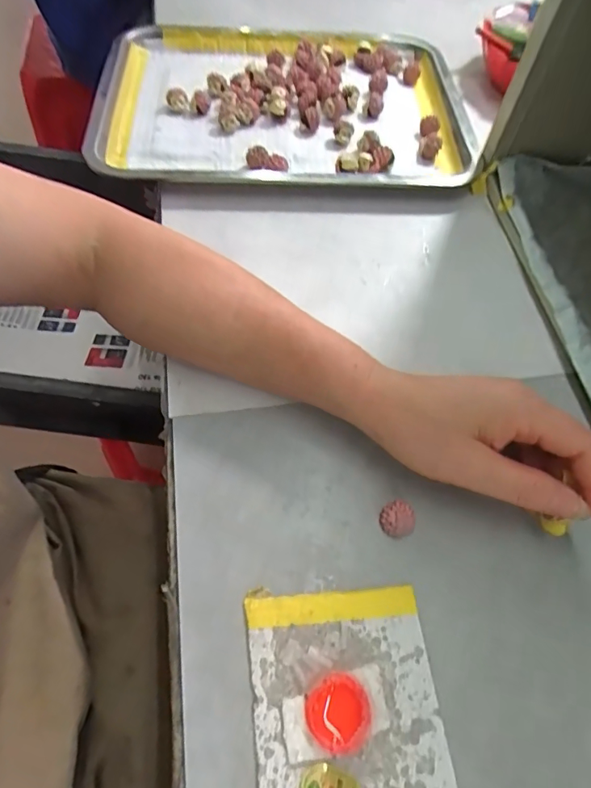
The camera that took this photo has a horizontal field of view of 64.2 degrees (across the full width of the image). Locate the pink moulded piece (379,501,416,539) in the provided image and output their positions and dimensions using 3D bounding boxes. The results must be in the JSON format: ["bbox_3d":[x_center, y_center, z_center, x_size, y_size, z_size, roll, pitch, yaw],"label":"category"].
[{"bbox_3d":[0.059,0.072,0.271,0.019,0.008,0.019,2,59,-3],"label":"pink moulded piece"}]

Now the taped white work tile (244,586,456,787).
[{"bbox_3d":[0.025,0.153,0.223,0.088,0.008,0.110,-3,60,-6],"label":"taped white work tile"}]

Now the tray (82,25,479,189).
[{"bbox_3d":[-0.007,-0.302,0.485,0.358,0.021,0.277,-1,59,-5],"label":"tray"}]

